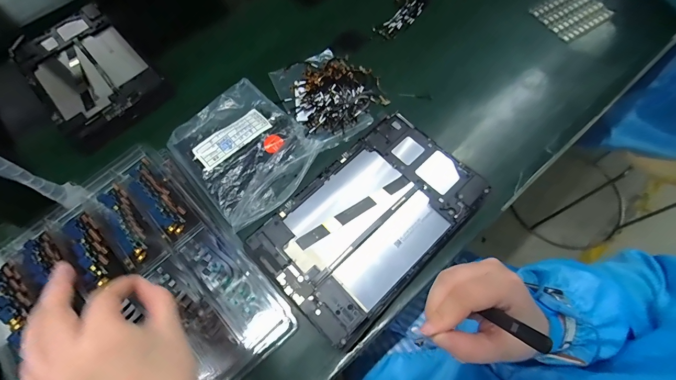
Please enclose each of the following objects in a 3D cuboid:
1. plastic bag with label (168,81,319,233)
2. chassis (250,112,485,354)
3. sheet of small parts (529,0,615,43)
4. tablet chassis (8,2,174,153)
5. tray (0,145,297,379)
[{"bbox_3d":[-0.120,-0.058,0.392,0.141,0.028,0.177,-40,70,-14],"label":"plastic bag with label"},{"bbox_3d":[0.035,0.027,0.345,0.236,0.013,0.146,-42,72,-14],"label":"chassis"},{"bbox_3d":[0.350,-0.268,0.472,0.093,0.009,0.075,-29,67,-9],"label":"sheet of small parts"},{"bbox_3d":[-0.368,-0.176,0.461,0.143,0.015,0.240,-41,70,-14],"label":"tablet chassis"},{"bbox_3d":[-0.219,0.102,0.319,0.236,0.032,0.277,-38,71,-12],"label":"tray"}]

